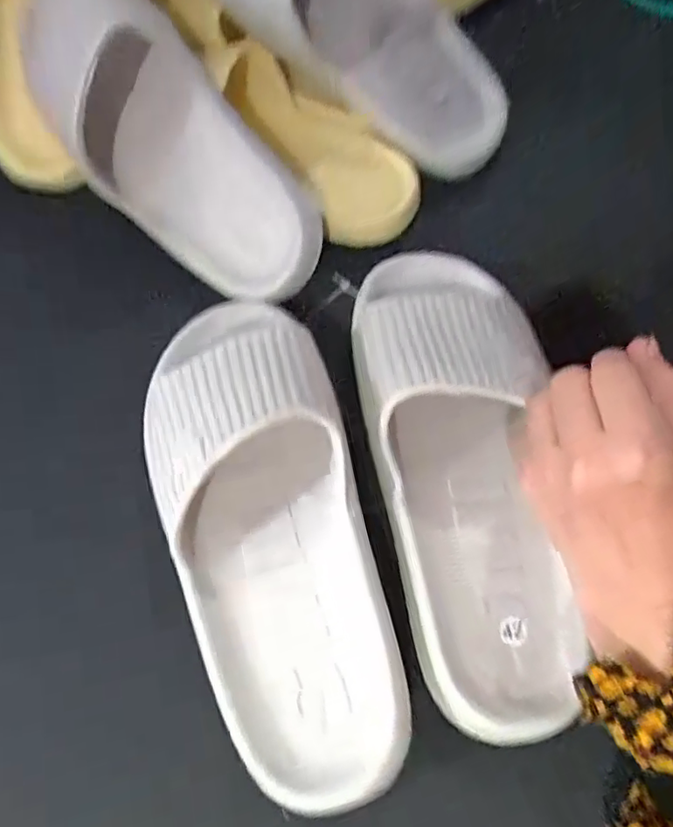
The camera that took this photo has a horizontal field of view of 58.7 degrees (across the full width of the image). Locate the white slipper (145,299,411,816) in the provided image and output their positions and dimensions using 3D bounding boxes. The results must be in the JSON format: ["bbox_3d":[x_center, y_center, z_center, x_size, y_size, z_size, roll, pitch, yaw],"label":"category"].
[{"bbox_3d":[-0.040,0.043,0.295,0.102,0.062,0.265,-13,67,-3],"label":"white slipper"}]

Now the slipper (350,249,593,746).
[{"bbox_3d":[0.065,0.020,0.315,0.090,0.067,0.263,-8,74,-1],"label":"slipper"}]

